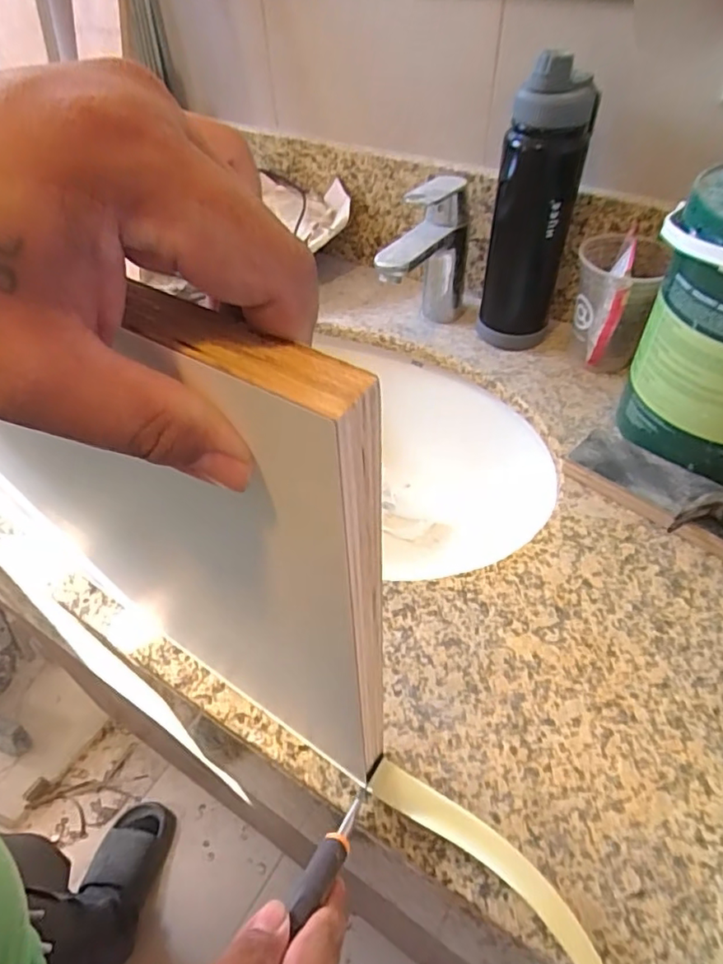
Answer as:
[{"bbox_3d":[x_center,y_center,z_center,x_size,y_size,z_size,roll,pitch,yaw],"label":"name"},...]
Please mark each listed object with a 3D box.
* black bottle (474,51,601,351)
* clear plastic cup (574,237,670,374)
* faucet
[{"bbox_3d":[0.174,-0.267,0.583,0.079,0.263,0.065,10,49,12],"label":"black bottle"},{"bbox_3d":[0.263,-0.187,0.595,0.075,0.126,0.087,18,51,18],"label":"clear plastic cup"},{"bbox_3d":[0.069,-0.229,0.623,0.064,0.160,0.140,15,50,16],"label":"faucet"}]

